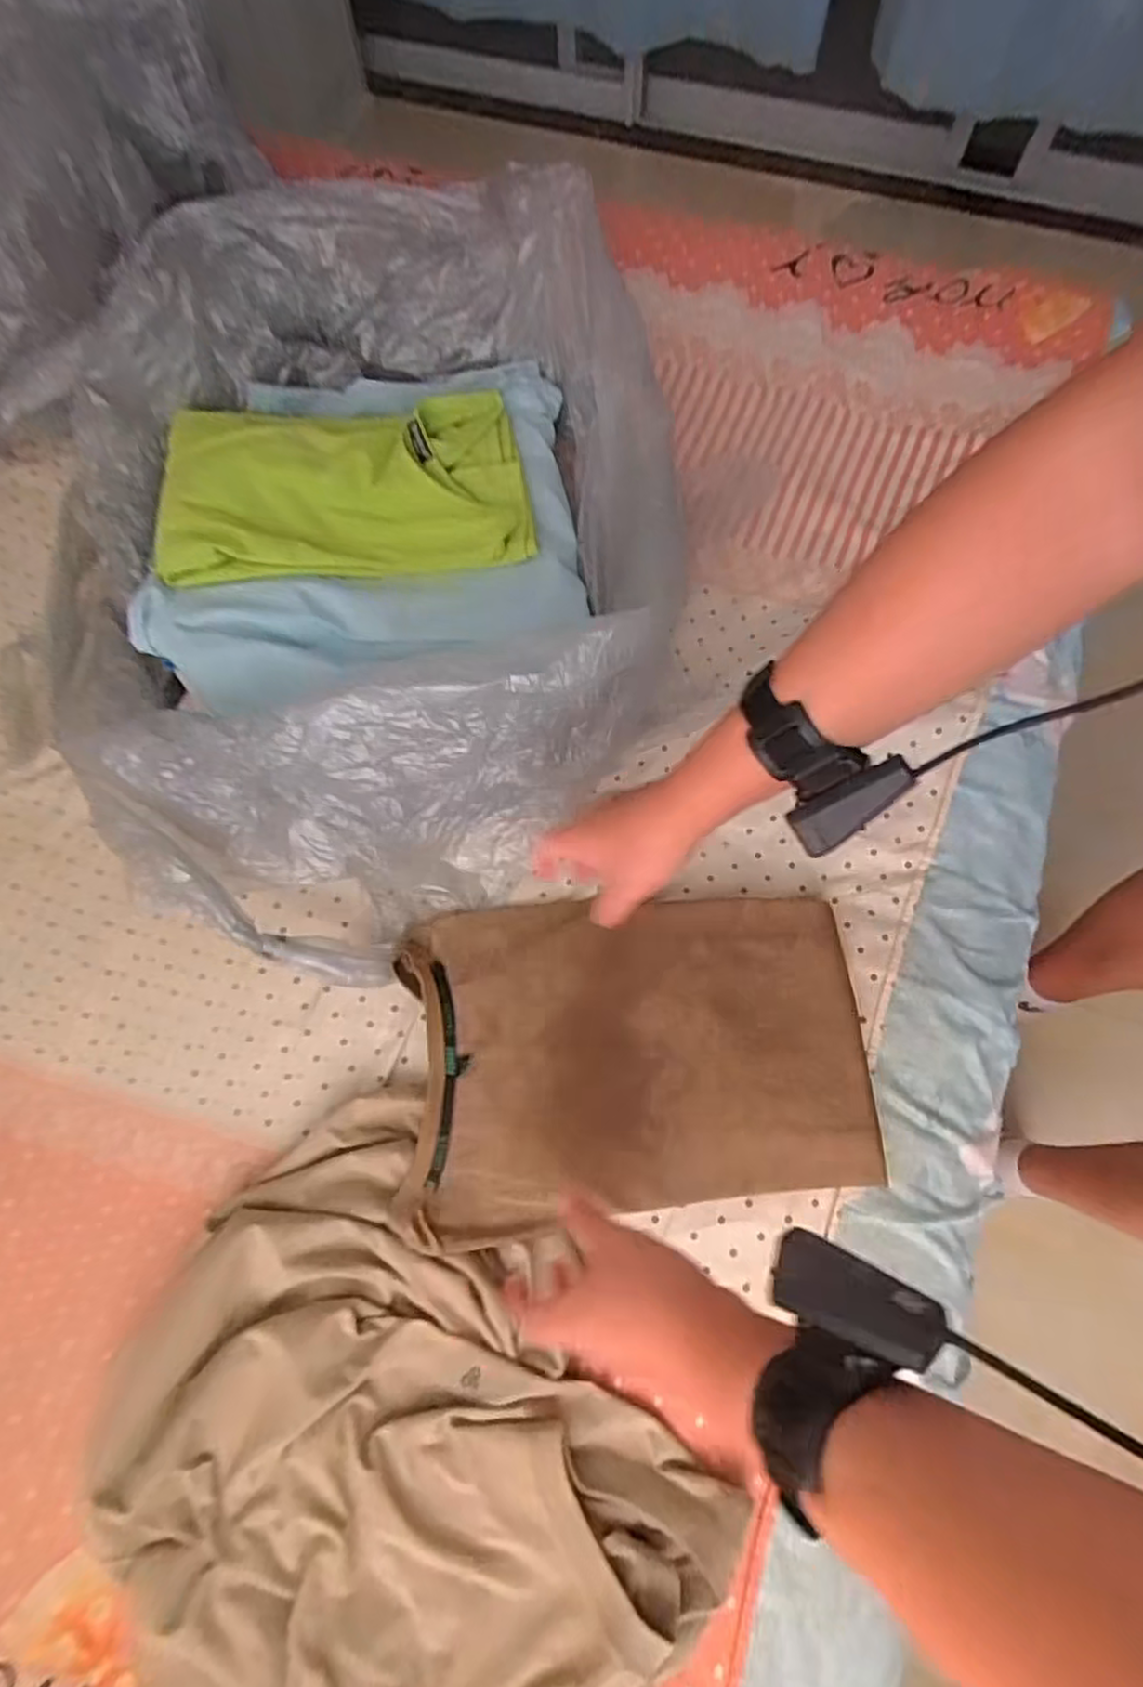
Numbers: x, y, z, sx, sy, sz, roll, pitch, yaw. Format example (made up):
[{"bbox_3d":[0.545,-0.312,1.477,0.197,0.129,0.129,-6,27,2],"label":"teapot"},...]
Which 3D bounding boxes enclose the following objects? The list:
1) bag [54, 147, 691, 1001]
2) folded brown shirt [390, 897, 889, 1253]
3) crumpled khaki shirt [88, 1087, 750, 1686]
[{"bbox_3d":[-0.166,-0.245,0.651,0.611,0.197,0.644,-21,73,-5],"label":"bag"},{"bbox_3d":[0.049,0.162,0.581,0.365,0.035,0.250,-8,73,-1],"label":"folded brown shirt"},{"bbox_3d":[-0.148,0.478,0.502,0.430,0.055,0.459,37,77,12],"label":"crumpled khaki shirt"}]

